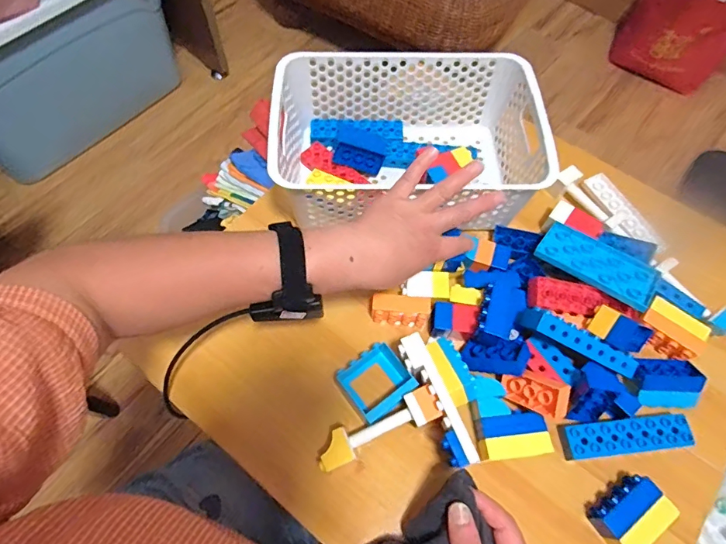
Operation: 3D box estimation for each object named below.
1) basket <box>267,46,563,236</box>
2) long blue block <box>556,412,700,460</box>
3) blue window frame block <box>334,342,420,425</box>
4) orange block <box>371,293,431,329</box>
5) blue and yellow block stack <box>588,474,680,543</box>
[{"bbox_3d":[0.051,-0.158,0.569,0.304,0.115,0.204,0,64,-2],"label":"basket"},{"bbox_3d":[0.267,0.167,0.462,0.127,0.017,0.034,-5,64,-4],"label":"long blue block"},{"bbox_3d":[0.014,0.113,0.477,0.067,0.034,0.067,-32,69,-16],"label":"blue window frame block"},{"bbox_3d":[0.042,0.043,0.511,0.066,0.028,0.025,4,64,0],"label":"orange block"},{"bbox_3d":[0.250,0.227,0.425,0.067,0.029,0.045,-35,70,-17],"label":"blue and yellow block stack"}]

